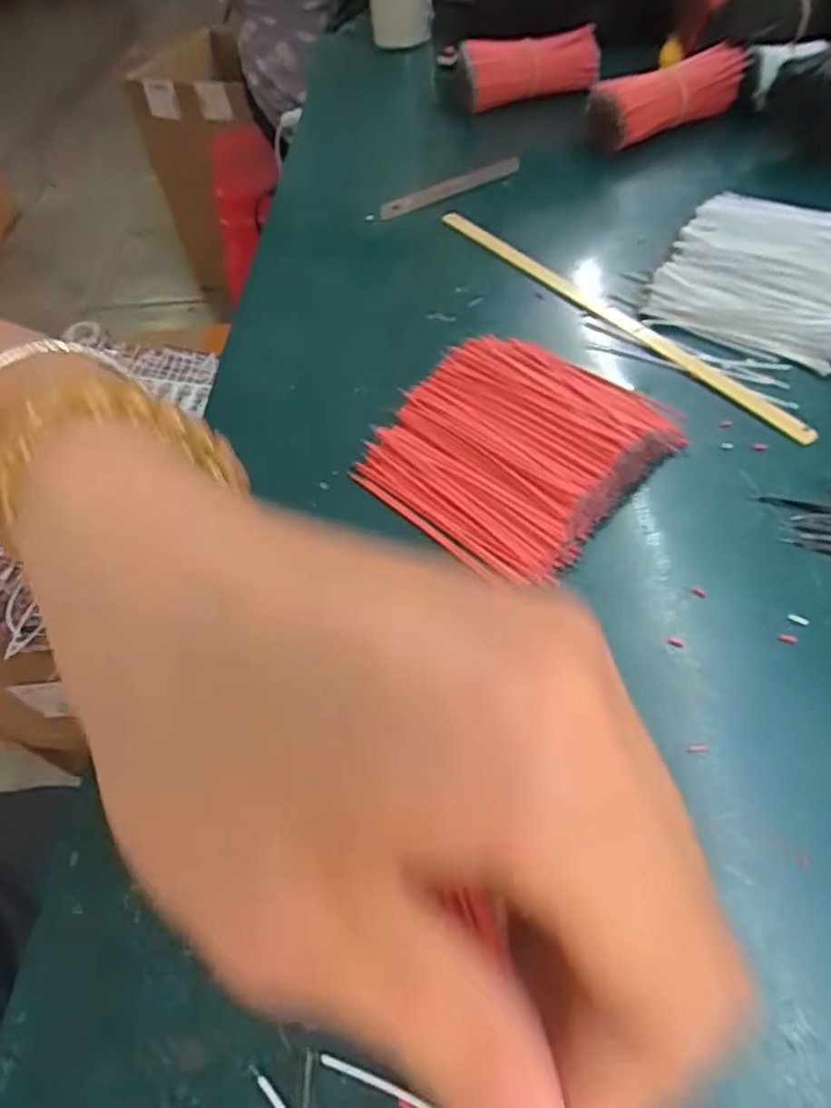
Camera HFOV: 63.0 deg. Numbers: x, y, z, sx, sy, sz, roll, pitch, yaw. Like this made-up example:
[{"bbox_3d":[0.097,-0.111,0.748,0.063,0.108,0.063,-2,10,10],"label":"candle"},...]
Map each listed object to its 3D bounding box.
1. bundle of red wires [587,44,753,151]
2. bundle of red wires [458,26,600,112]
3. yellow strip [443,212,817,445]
[{"bbox_3d":[0.149,-0.274,0.409,0.092,0.039,0.037,-22,53,-12],"label":"bundle of red wires"},{"bbox_3d":[0.073,-0.330,0.460,0.095,0.032,0.041,-18,52,-9],"label":"bundle of red wires"},{"bbox_3d":[0.084,-0.115,0.311,0.012,0.004,0.222,-29,55,-17],"label":"yellow strip"}]

